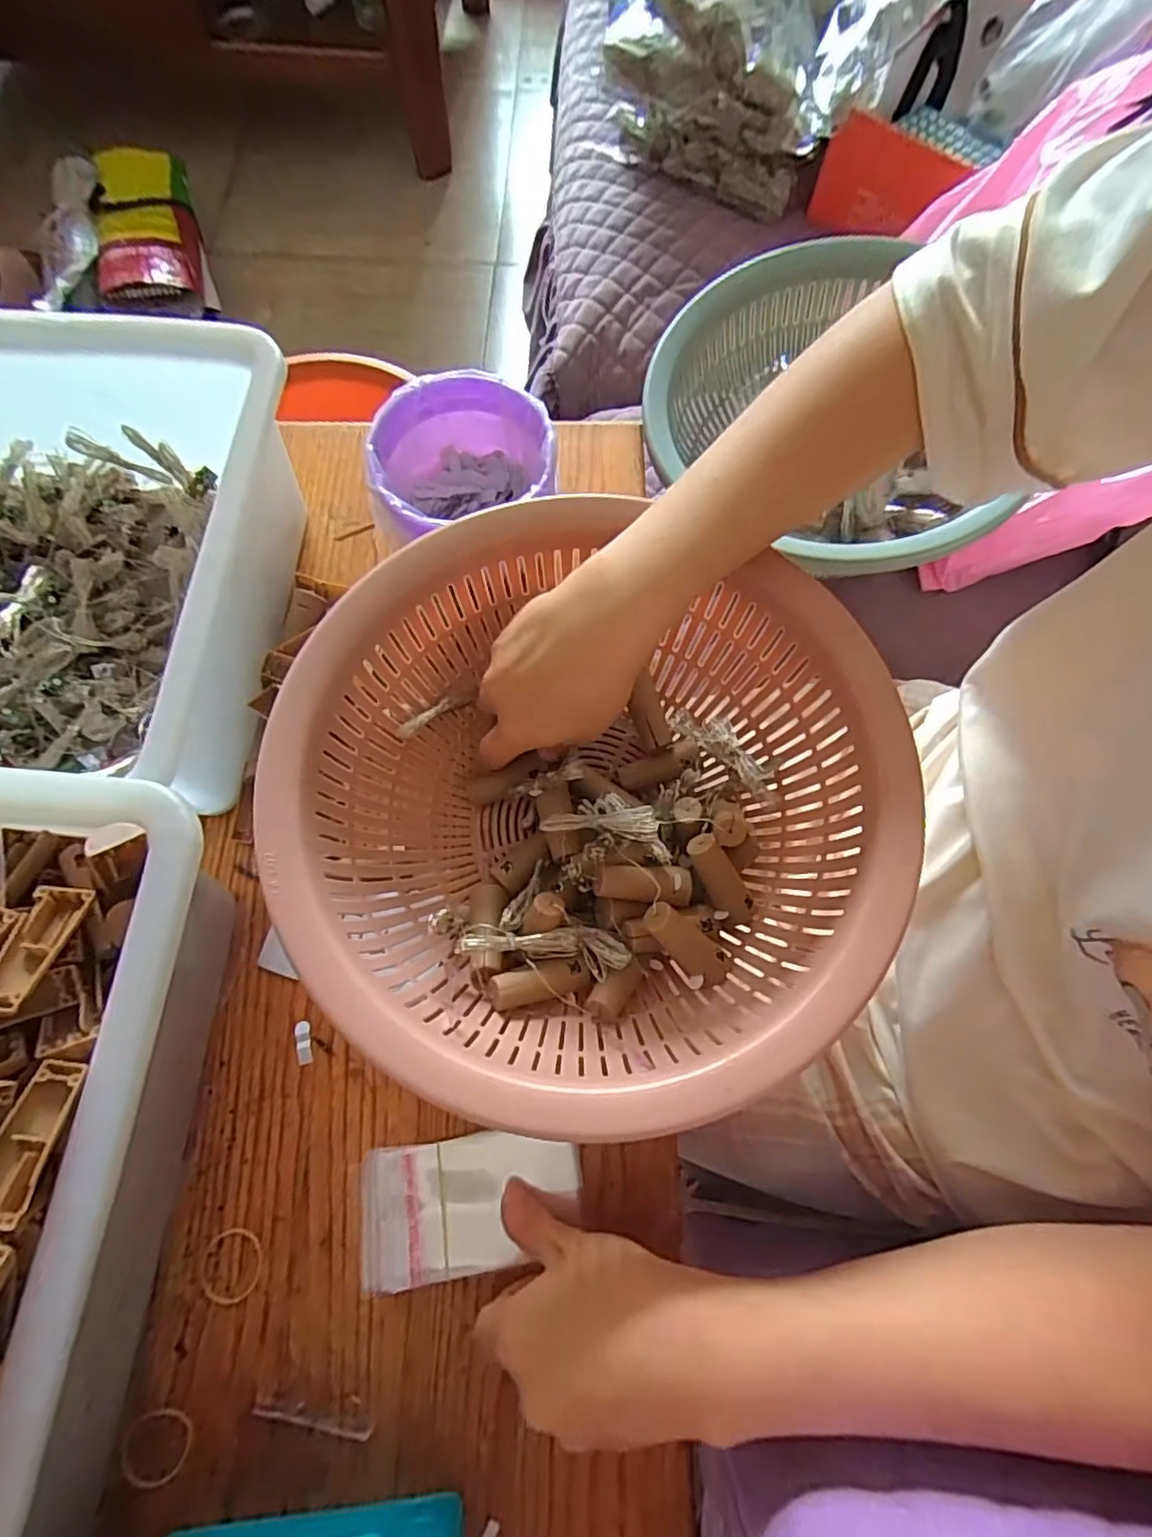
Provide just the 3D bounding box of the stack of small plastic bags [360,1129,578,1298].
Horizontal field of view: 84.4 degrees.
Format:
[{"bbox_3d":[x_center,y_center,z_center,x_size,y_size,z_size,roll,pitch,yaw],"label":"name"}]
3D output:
[{"bbox_3d":[-0.056,0.223,0.324,0.106,0.006,0.060,-6,71,-3],"label":"stack of small plastic bags"}]

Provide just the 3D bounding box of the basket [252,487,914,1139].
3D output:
[{"bbox_3d":[-0.008,0.018,0.329,0.247,0.113,0.278,2,71,0],"label":"basket"}]

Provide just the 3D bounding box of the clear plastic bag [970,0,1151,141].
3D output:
[{"bbox_3d":[0.452,-0.666,0.552,0.090,0.199,0.037,32,71,-24],"label":"clear plastic bag"}]

